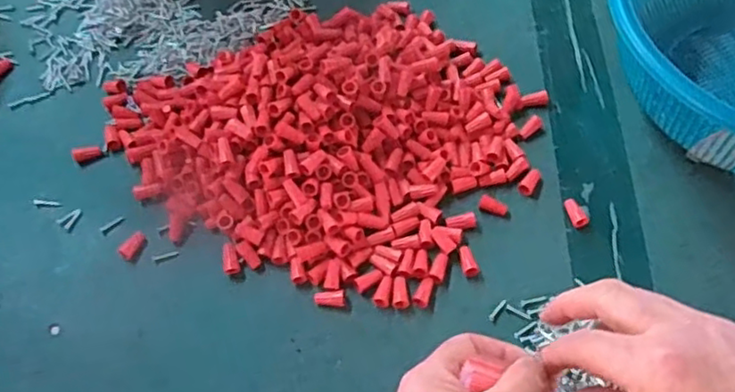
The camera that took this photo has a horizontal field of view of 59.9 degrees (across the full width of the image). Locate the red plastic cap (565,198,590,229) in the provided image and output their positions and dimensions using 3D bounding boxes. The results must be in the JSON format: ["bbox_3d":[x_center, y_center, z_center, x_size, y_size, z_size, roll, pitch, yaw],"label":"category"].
[{"bbox_3d":[0.167,0.013,0.510,0.013,0.009,0.025,-23,74,-10],"label":"red plastic cap"}]

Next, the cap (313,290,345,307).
[{"bbox_3d":[-0.028,0.078,0.479,0.023,0.008,0.012,-7,59,-1],"label":"cap"}]

